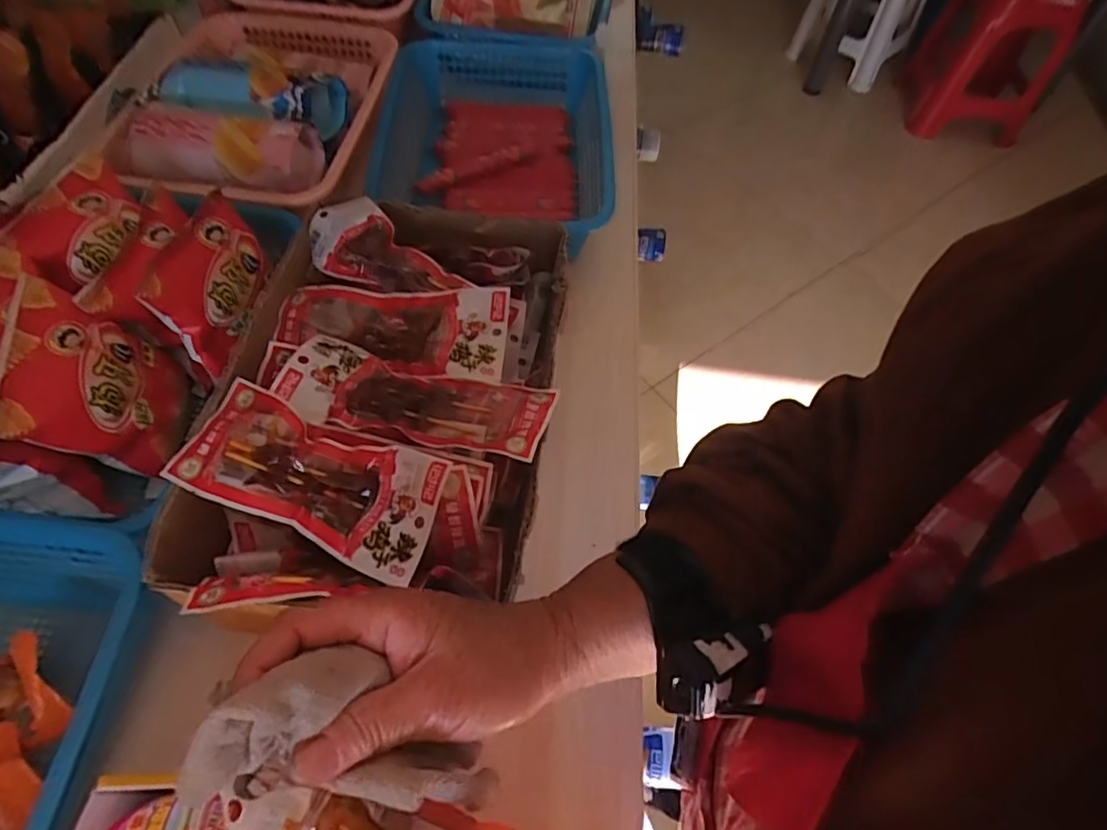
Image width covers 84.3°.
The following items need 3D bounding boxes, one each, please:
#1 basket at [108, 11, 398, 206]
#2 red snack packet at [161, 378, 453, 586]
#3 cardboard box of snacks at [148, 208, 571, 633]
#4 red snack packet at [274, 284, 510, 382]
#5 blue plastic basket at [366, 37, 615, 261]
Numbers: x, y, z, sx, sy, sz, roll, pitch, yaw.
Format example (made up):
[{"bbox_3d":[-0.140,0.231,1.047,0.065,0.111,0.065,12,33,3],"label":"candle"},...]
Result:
[{"bbox_3d":[-0.318,-0.365,0.677,0.240,0.074,0.360,3,58,-2],"label":"basket"},{"bbox_3d":[-0.161,0.040,0.406,0.183,0.021,0.080,22,70,13],"label":"red snack packet"},{"bbox_3d":[-0.125,-0.020,0.493,0.241,0.110,0.368,7,58,1],"label":"cardboard box of snacks"},{"bbox_3d":[-0.132,-0.074,0.503,0.191,0.035,0.082,9,58,2],"label":"red snack packet"},{"bbox_3d":[-0.057,-0.318,0.700,0.228,0.088,0.339,2,58,-3],"label":"blue plastic basket"}]

